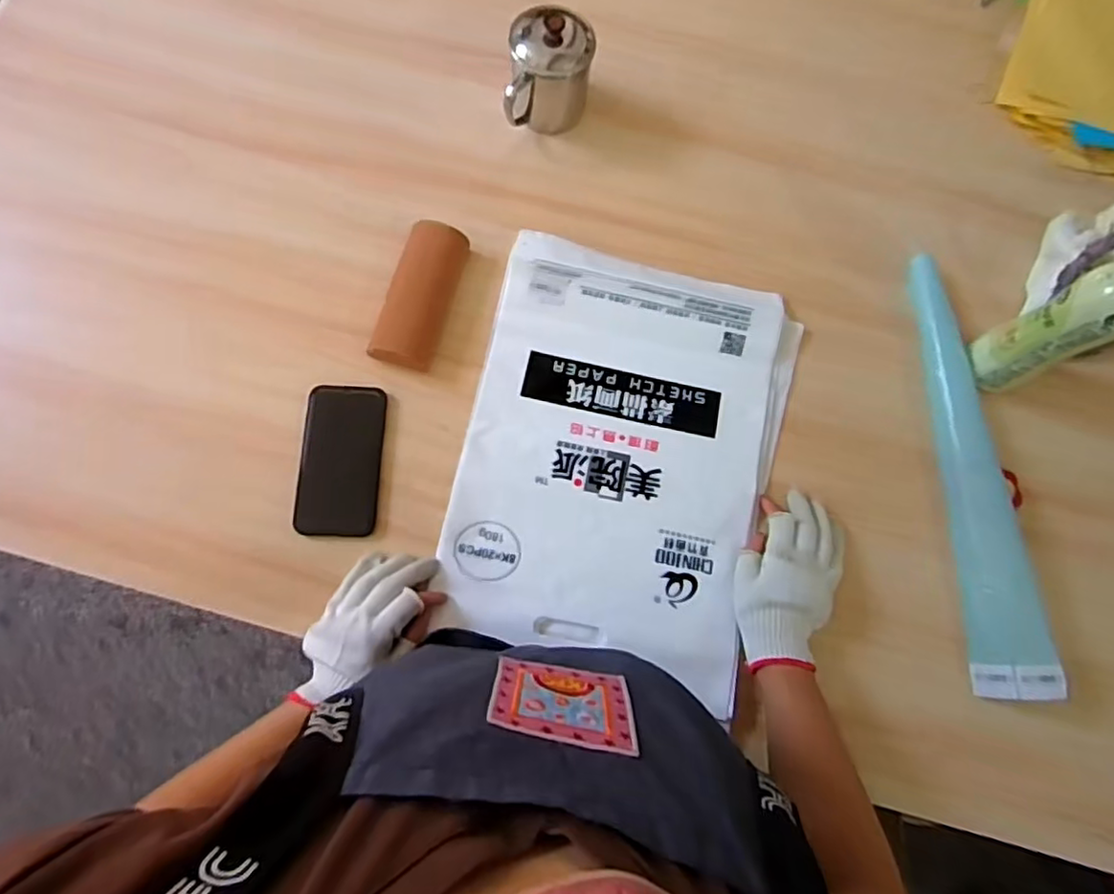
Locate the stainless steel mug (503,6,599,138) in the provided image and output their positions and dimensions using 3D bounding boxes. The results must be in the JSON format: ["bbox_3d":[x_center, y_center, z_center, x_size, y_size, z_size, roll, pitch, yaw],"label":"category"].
[{"bbox_3d":[-0.008,-0.412,0.706,0.091,0.097,0.097,4,75,0],"label":"stainless steel mug"}]

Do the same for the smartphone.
[{"bbox_3d":[-0.214,0.012,0.637,0.078,0.006,0.148,3,80,-7],"label":"smartphone"}]

